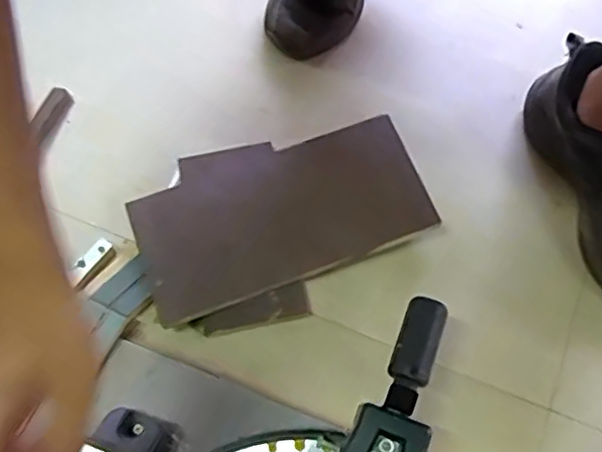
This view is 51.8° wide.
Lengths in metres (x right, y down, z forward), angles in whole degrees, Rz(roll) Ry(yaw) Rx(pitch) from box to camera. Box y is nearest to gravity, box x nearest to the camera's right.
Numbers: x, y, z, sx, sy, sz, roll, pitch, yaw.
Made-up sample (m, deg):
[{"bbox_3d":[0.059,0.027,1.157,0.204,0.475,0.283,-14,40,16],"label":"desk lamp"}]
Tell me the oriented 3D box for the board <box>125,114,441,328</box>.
[{"bbox_3d":[-0.022,-0.013,0.648,0.290,0.019,0.146,-20,71,-5],"label":"board"}]

